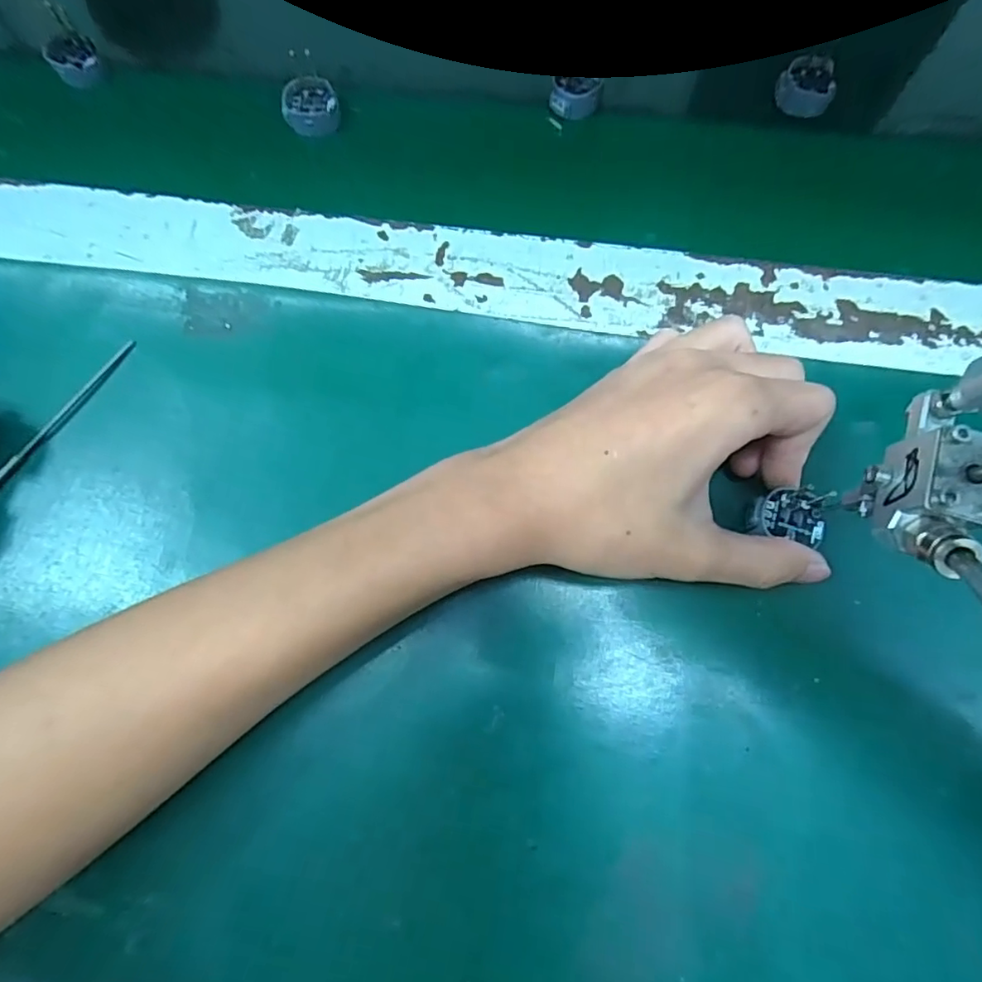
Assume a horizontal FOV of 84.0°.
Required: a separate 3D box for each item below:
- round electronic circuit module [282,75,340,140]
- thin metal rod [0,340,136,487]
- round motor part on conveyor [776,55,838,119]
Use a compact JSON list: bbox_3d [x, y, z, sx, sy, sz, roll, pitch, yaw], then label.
[{"bbox_3d":[-0.097,-0.207,0.295,0.029,0.016,0.027,0,76,1],"label":"round electronic circuit module"},{"bbox_3d":[-0.196,-0.031,0.243,0.008,0.004,0.097,37,80,10],"label":"thin metal rod"},{"bbox_3d":[0.167,-0.214,0.288,0.028,0.013,0.026,0,76,1],"label":"round motor part on conveyor"}]

